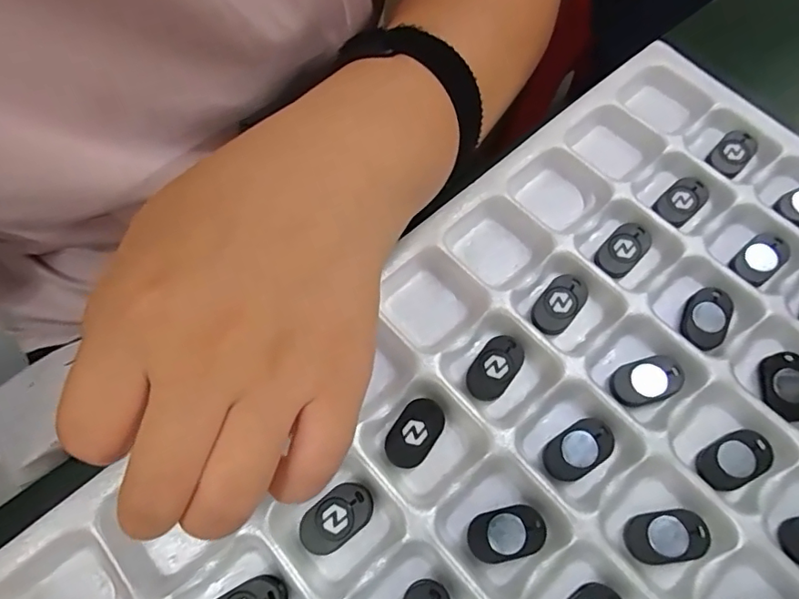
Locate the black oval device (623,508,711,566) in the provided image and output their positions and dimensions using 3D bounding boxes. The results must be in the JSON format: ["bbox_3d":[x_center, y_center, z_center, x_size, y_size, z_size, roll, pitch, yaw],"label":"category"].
[{"bbox_3d":[0.100,0.089,0.197,0.028,0.008,0.018,-12,60,7],"label":"black oval device"}]

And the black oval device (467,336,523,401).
[{"bbox_3d":[0.041,0.029,0.225,0.018,0.006,0.030,28,82,22],"label":"black oval device"}]

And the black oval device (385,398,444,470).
[{"bbox_3d":[0.006,0.054,0.212,0.018,0.007,0.028,30,81,18],"label":"black oval device"}]

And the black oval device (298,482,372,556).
[{"bbox_3d":[-0.024,0.083,0.198,0.029,0.007,0.017,-38,70,-17],"label":"black oval device"}]

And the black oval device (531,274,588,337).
[{"bbox_3d":[0.072,0.003,0.235,0.017,0.008,0.030,34,68,15],"label":"black oval device"}]

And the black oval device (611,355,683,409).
[{"bbox_3d":[0.105,0.034,0.223,0.029,0.007,0.018,-20,63,5],"label":"black oval device"}]

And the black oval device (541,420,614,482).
[{"bbox_3d":[0.072,0.060,0.209,0.028,0.007,0.018,-29,67,-13],"label":"black oval device"}]

